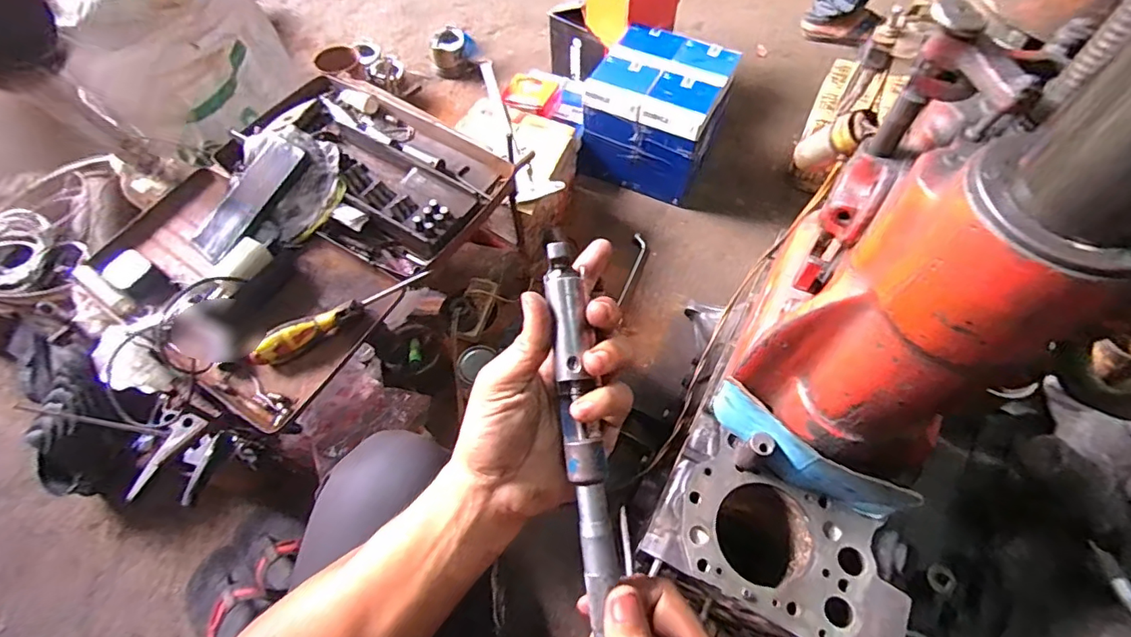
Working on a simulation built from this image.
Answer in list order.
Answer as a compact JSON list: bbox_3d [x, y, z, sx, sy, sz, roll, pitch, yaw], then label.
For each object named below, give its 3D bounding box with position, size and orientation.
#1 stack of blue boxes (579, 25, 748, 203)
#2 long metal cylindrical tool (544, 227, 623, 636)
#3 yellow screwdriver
[{"bbox_3d":[0.190,-0.418,1.105,0.239,0.229,0.239,23,63,14],"label":"stack of blue boxes"},{"bbox_3d":[0.008,0.054,0.283,0.019,0.023,0.212,-8,80,-3],"label":"long metal cylindrical tool"},{"bbox_3d":[-0.243,-0.005,0.571,0.197,0.030,0.026,-29,63,-14],"label":"yellow screwdriver"}]

